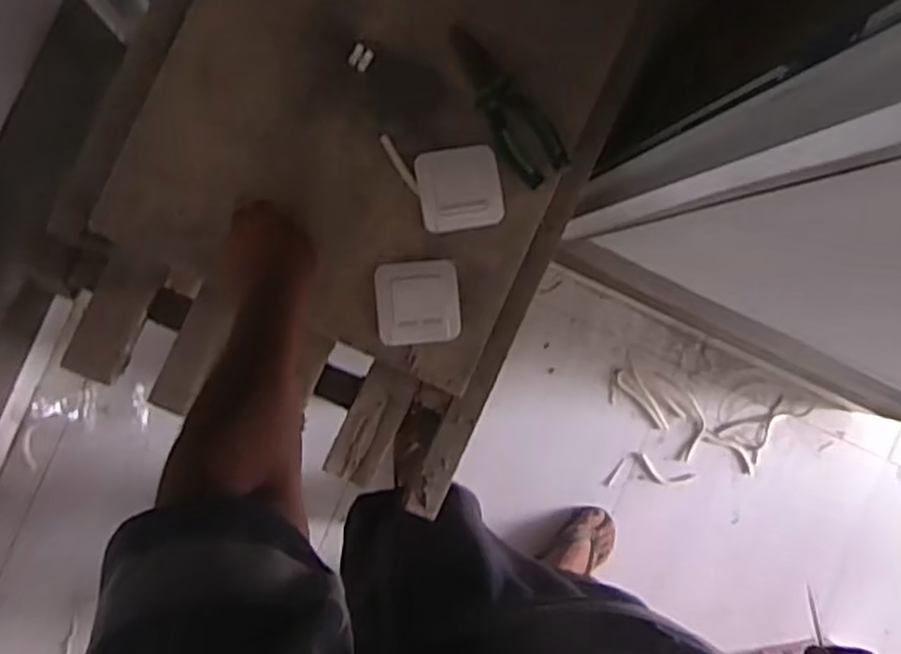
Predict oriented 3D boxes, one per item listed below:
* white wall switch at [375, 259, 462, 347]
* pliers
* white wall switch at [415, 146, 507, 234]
[{"bbox_3d":[-0.031,-0.024,0.714,0.079,0.014,0.079,-4,93,-7],"label":"white wall switch"},{"bbox_3d":[0.051,-0.214,0.716,0.053,0.018,0.165,-36,96,-4],"label":"pliers"},{"bbox_3d":[0.010,-0.133,0.713,0.078,0.013,0.077,-9,94,-6],"label":"white wall switch"}]

